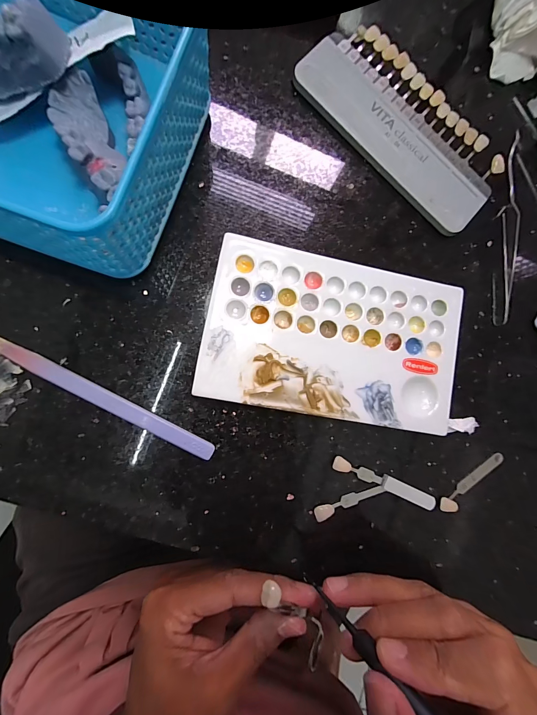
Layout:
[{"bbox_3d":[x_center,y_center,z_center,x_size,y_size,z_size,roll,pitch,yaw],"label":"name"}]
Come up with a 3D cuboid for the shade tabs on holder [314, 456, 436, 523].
[{"bbox_3d":[0.064,0.088,0.187,0.067,0.008,0.037,23,84,-7],"label":"shade tabs on holder"}]

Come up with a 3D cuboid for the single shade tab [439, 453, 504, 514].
[{"bbox_3d":[0.131,0.081,0.199,0.056,0.005,0.010,-30,92,-9],"label":"single shade tab"}]

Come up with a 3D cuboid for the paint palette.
[{"bbox_3d":[0.041,-0.012,0.187,0.152,0.013,0.096,11,86,-8],"label":"paint palette"}]

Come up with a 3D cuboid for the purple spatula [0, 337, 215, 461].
[{"bbox_3d":[-0.092,0.021,0.169,0.137,0.004,0.010,29,83,-7],"label":"purple spatula"}]

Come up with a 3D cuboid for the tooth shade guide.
[{"bbox_3d":[0.090,-0.153,0.206,0.144,0.008,0.068,43,82,-5],"label":"tooth shade guide"}]

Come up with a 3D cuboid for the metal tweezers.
[{"bbox_3d":[0.162,-0.088,0.211,0.011,0.010,0.130,6,86,-9],"label":"metal tweezers"}]

